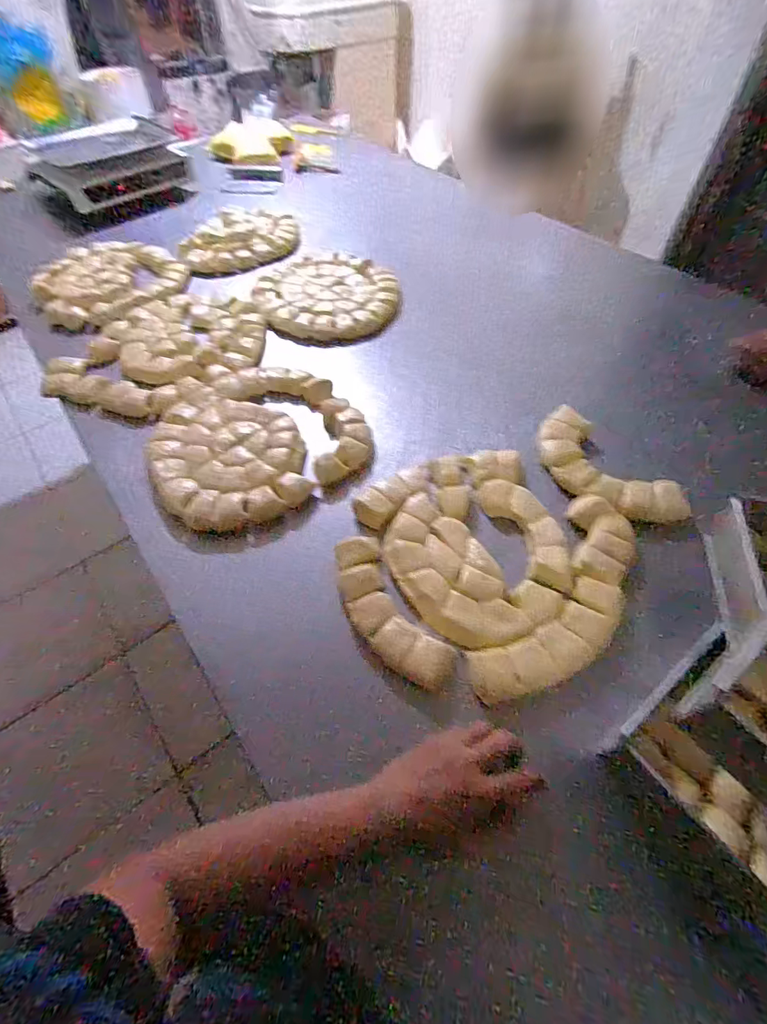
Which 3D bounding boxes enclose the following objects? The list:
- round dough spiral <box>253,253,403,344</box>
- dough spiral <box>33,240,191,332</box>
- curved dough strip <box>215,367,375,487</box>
[{"bbox_3d":[-0.109,-0.429,0.879,0.269,0.023,0.287,0,54,1],"label":"round dough spiral"},{"bbox_3d":[-0.546,-0.471,0.893,0.268,0.032,0.319,-31,60,-20],"label":"dough spiral"},{"bbox_3d":[-0.124,-0.154,0.666,0.124,0.023,0.283,-38,62,-23],"label":"curved dough strip"}]

